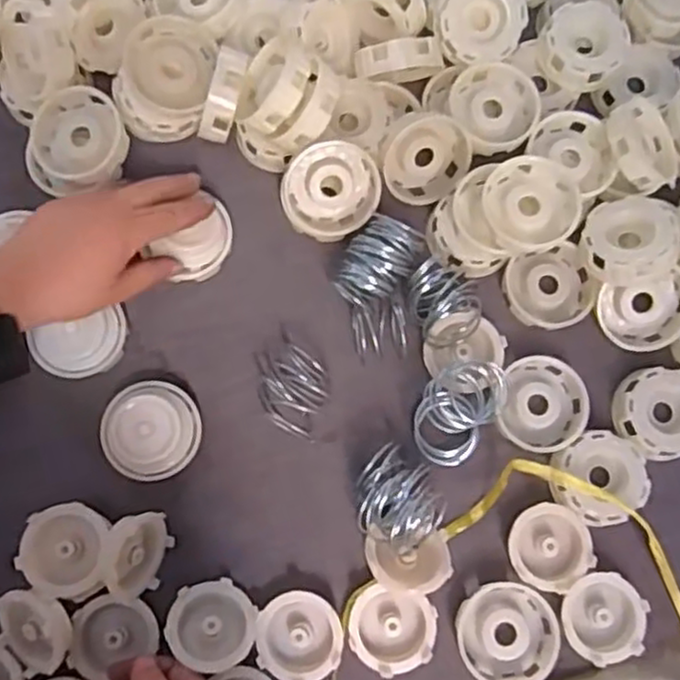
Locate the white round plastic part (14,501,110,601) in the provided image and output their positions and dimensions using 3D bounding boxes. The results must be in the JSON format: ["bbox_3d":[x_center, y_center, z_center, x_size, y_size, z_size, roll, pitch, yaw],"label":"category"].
[{"bbox_3d":[-0.166,0.128,0.445,0.051,0.019,0.054,0,77,-1],"label":"white round plastic part"}]

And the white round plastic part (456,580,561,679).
[{"bbox_3d":[0.104,0.184,0.455,0.061,0.015,0.061,-9,77,-3],"label":"white round plastic part"}]

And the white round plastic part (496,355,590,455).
[{"bbox_3d":[0.136,0.043,0.485,0.056,0.015,0.065,11,77,1],"label":"white round plastic part"}]

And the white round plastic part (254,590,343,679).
[{"bbox_3d":[-0.025,0.180,0.441,0.050,0.011,0.052,-8,77,-3],"label":"white round plastic part"}]

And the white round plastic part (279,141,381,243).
[{"bbox_3d":[-0.005,-0.103,0.495,0.060,0.065,0.030,28,33,-13],"label":"white round plastic part"}]

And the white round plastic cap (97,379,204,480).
[{"bbox_3d":[-0.120,0.058,0.464,0.059,0.027,0.059,0,77,-1],"label":"white round plastic cap"}]

